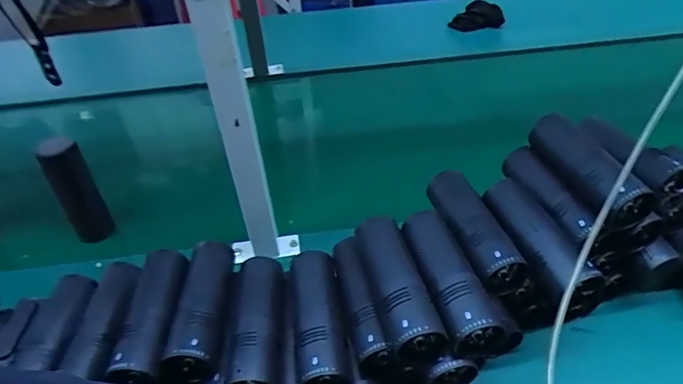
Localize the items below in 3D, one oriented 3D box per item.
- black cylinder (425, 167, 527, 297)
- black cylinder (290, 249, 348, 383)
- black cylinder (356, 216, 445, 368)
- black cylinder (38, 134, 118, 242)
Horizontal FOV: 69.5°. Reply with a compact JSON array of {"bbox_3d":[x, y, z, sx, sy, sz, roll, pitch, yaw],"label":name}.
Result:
[{"bbox_3d":[0.148,0.044,0.577,0.059,0.049,0.157,-15,44,-12],"label":"black cylinder"},{"bbox_3d":[-0.028,0.142,0.556,0.057,0.046,0.164,-8,43,-5],"label":"black cylinder"},{"bbox_3d":[0.056,0.094,0.522,0.050,0.056,0.159,-12,43,-8],"label":"black cylinder"},{"bbox_3d":[-0.388,0.001,0.722,0.055,0.172,0.052,-30,49,-26],"label":"black cylinder"}]

